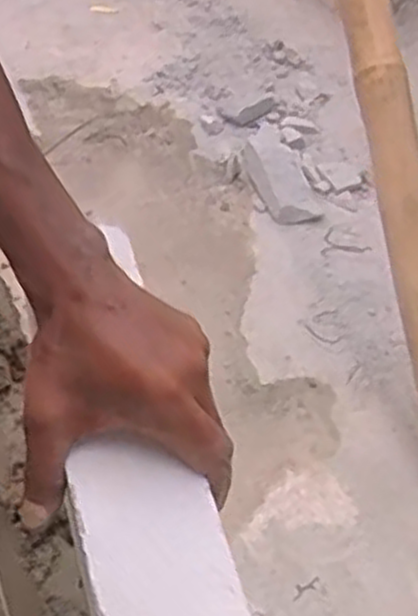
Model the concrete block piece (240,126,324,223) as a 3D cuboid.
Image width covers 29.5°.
[{"bbox_3d":[0.105,-0.215,1.257,0.082,0.038,0.207,-13,50,-17],"label":"concrete block piece"}]

